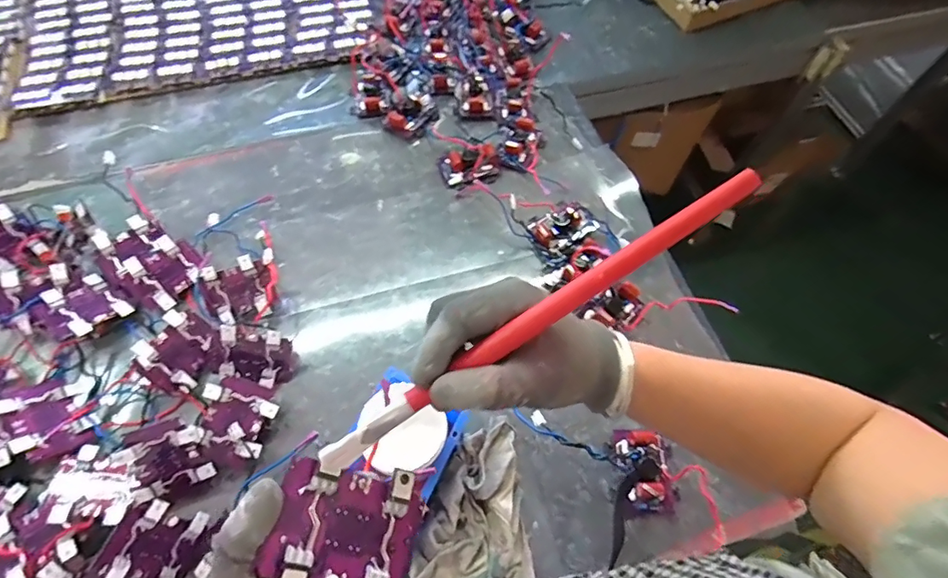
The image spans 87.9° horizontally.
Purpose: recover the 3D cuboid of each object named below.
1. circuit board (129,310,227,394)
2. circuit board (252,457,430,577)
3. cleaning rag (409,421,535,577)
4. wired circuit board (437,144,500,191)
[{"bbox_3d":[-0.381,0.081,0.644,0.088,0.014,0.093,48,53,-23],"label":"circuit board"},{"bbox_3d":[-0.074,0.146,0.298,0.094,0.008,0.077,32,55,-23],"label":"circuit board"},{"bbox_3d":[-0.007,0.257,0.575,0.127,0.035,0.175,-5,65,-6],"label":"cleaning rag"},{"bbox_3d":[-0.008,-0.213,0.831,0.104,0.042,0.083,-19,67,-12],"label":"wired circuit board"}]

